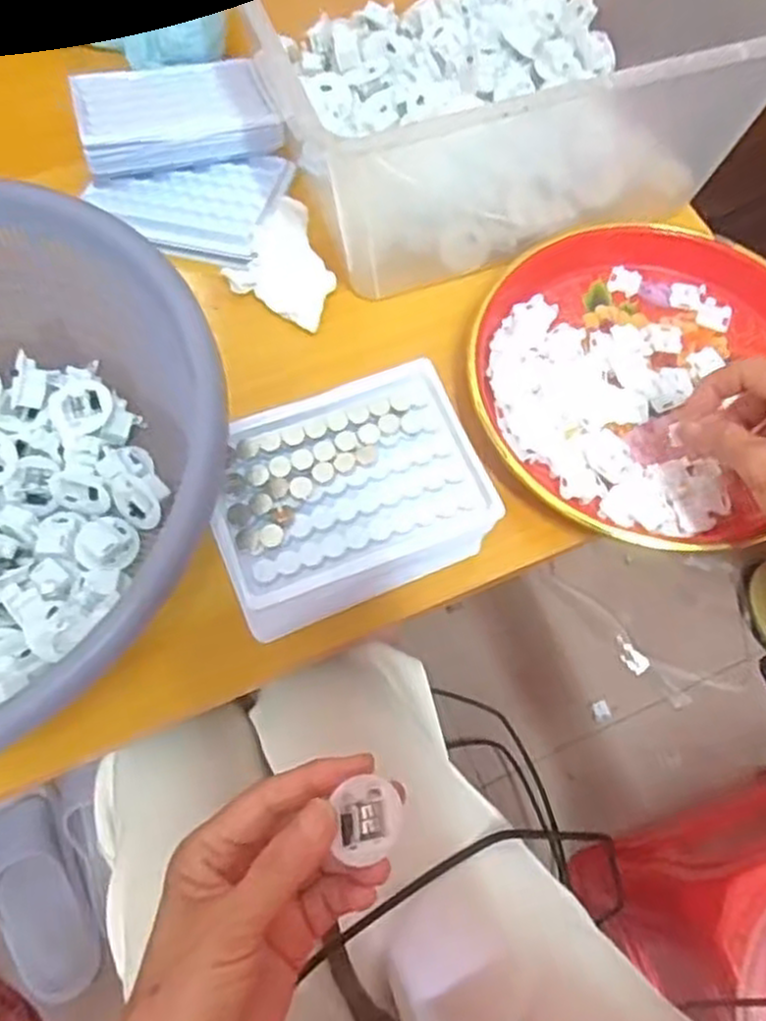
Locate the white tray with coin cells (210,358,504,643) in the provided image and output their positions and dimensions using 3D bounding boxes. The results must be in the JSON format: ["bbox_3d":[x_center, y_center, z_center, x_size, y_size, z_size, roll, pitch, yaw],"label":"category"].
[{"bbox_3d":[-0.019,-0.001,0.401,0.138,0.064,0.108,-19,68,-8],"label":"white tray with coin cells"}]

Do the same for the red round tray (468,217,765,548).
[{"bbox_3d":[0.158,-0.092,0.462,0.192,0.028,0.216,27,70,11],"label":"red round tray"}]

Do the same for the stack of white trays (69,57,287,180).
[{"bbox_3d":[-0.139,-0.271,0.516,0.129,0.026,0.096,-11,68,-5],"label":"stack of white trays"}]

